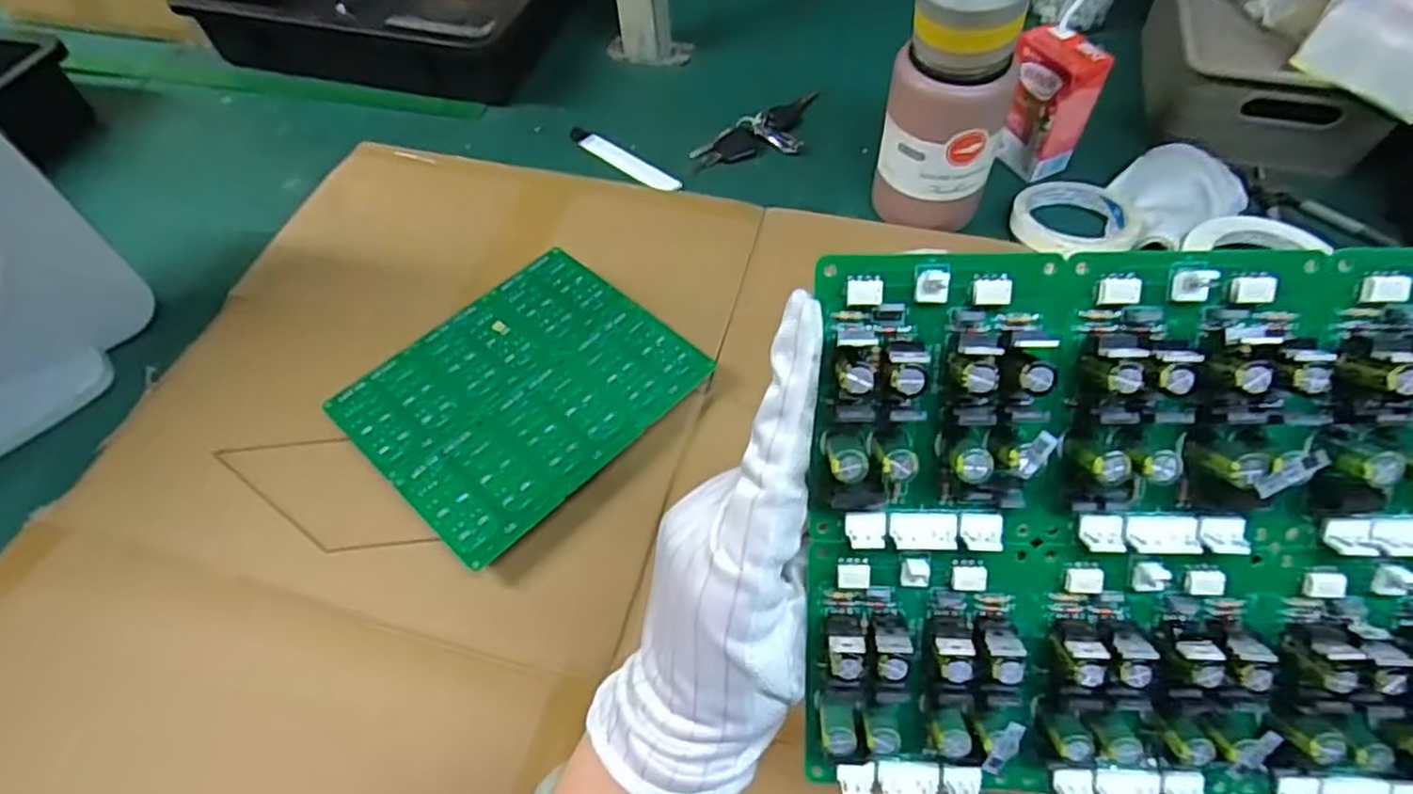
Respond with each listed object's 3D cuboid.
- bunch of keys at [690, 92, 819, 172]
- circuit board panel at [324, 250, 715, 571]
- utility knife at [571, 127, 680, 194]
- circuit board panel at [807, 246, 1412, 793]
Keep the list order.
[{"bbox_3d":[0.054,-0.256,0.717,0.148,0.015,0.070,-21,57,-13],"label":"bunch of keys"},{"bbox_3d":[-0.128,-0.003,0.524,0.209,0.027,0.178,-40,63,-23],"label":"circuit board panel"},{"bbox_3d":[-0.082,-0.230,0.709,0.145,0.008,0.025,37,63,24],"label":"utility knife"},{"bbox_3d":[0.133,0.047,0.216,0.198,0.173,0.025,1,12,5],"label":"circuit board panel"}]

